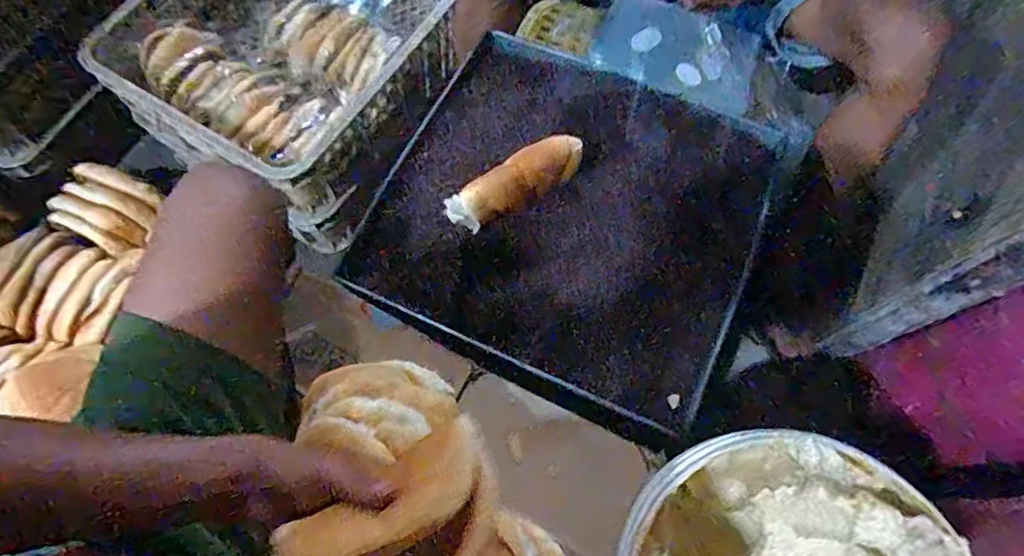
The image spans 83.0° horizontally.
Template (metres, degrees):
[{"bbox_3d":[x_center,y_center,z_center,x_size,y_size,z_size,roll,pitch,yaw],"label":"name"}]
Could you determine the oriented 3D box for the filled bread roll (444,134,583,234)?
[{"bbox_3d":[0.000,-0.109,0.686,0.179,0.066,0.055,-28,70,-11],"label":"filled bread roll"}]

